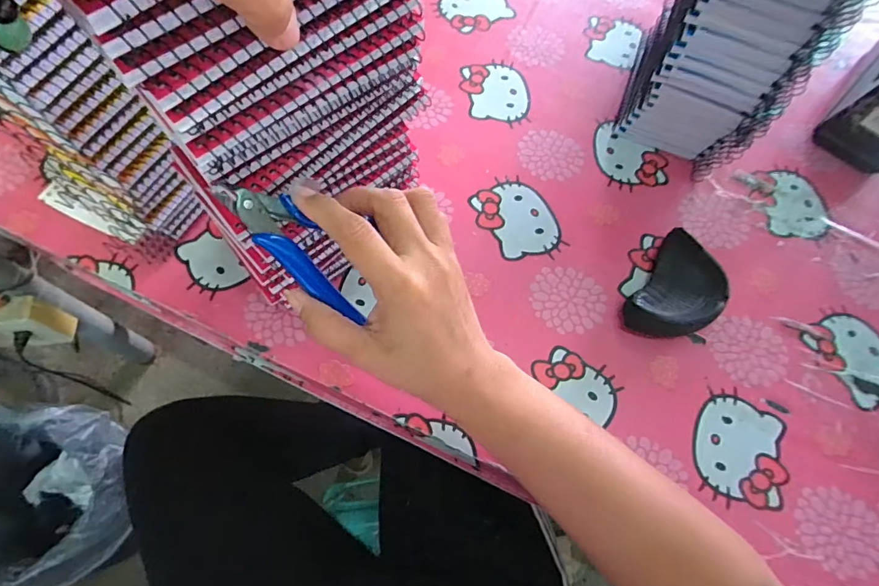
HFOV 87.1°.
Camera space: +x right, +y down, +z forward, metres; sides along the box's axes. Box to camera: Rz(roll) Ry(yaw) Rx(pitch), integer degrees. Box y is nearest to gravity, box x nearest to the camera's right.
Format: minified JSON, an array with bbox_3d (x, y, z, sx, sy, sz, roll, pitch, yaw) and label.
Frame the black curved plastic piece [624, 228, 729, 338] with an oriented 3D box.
[{"bbox_3d":[0.212,0.001,0.410,0.065,0.026,0.102,35,71,11],"label":"black curved plastic piece"}]

